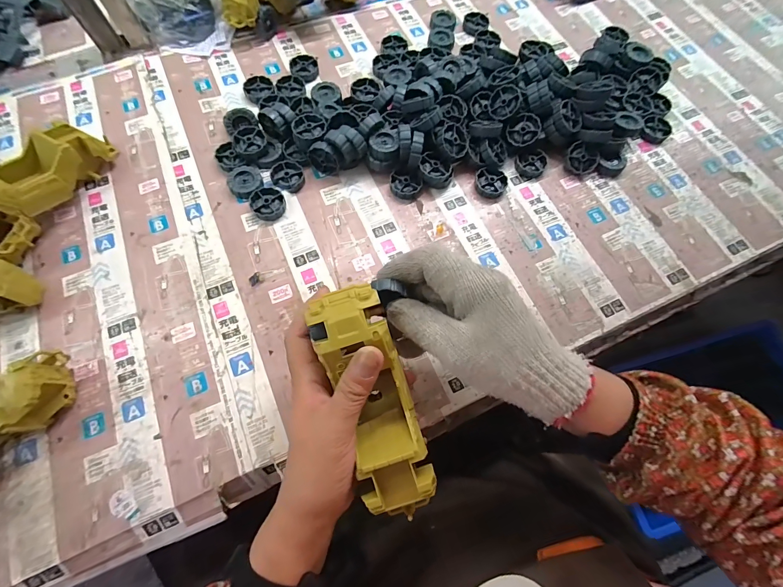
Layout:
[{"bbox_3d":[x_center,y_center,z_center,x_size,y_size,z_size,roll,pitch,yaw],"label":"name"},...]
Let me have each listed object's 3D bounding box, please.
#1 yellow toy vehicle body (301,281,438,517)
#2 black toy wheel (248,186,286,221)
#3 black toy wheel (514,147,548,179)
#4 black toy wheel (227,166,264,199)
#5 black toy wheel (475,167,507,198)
[{"bbox_3d":[-0.011,0.081,0.258,0.052,0.046,0.170,-18,91,-6],"label":"yellow toy vehicle body"},{"bbox_3d":[-0.142,-0.102,0.400,0.038,0.010,0.041,0,71,0],"label":"black toy wheel"},{"bbox_3d":[0.177,-0.166,0.440,0.042,0.010,0.037,-41,76,-13],"label":"black toy wheel"},{"bbox_3d":[-0.171,-0.131,0.407,0.038,0.011,0.040,0,71,0],"label":"black toy wheel"},{"bbox_3d":[0.122,-0.135,0.426,0.037,0.010,0.036,6,71,2],"label":"black toy wheel"}]

